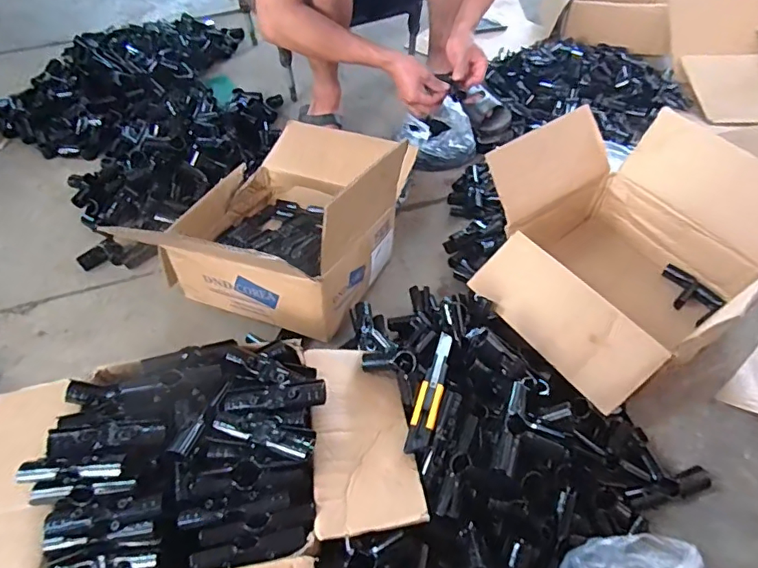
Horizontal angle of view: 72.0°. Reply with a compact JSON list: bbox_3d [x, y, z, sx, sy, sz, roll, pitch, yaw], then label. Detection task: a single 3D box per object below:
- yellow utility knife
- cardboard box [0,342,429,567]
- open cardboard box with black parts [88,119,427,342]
[{"bbox_3d":[0.076,0.148,0.734,0.032,0.015,0.191,15,52,13],"label":"yellow utility knife"},{"bbox_3d":[-0.236,0.255,0.676,0.546,0.169,0.336,-5,50,-3],"label":"cardboard box"},{"bbox_3d":[-0.158,-0.141,0.956,0.350,0.253,0.456,23,54,19],"label":"open cardboard box with black parts"}]

